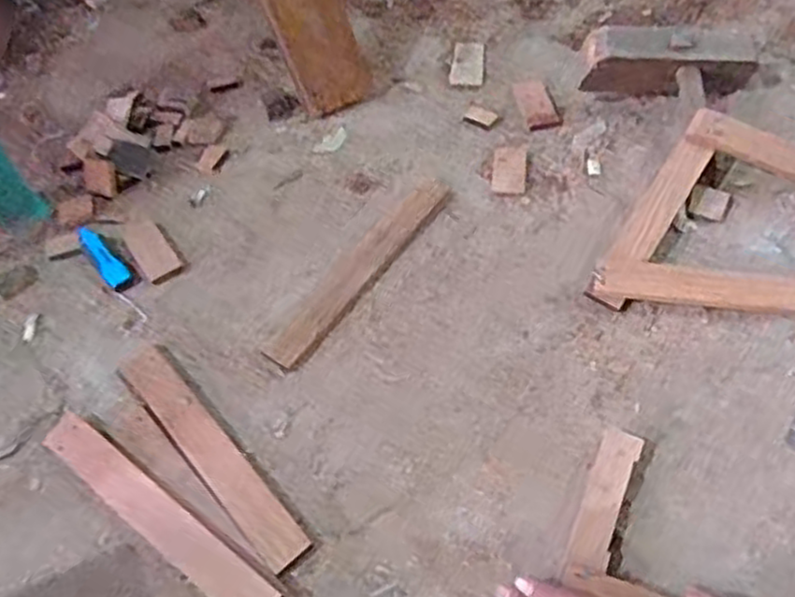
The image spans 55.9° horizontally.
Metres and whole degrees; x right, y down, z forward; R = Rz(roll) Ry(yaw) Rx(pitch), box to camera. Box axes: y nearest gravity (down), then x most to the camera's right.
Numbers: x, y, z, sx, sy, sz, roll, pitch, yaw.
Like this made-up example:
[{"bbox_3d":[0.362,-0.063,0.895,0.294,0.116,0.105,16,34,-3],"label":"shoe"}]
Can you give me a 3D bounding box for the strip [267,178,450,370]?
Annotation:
[{"bbox_3d":[-0.032,-0.035,0.737,0.042,0.015,0.264,29,63,22],"label":"strip"}]

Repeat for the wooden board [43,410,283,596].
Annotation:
[{"bbox_3d":[-0.192,0.170,0.592,0.249,0.007,0.036,32,64,23],"label":"wooden board"}]

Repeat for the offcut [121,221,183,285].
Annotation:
[{"bbox_3d":[-0.249,-0.048,0.761,0.035,0.004,0.080,-32,59,-16],"label":"offcut"}]

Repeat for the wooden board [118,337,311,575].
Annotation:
[{"bbox_3d":[-0.159,0.125,0.629,0.041,0.012,0.247,-36,60,-19],"label":"wooden board"}]

